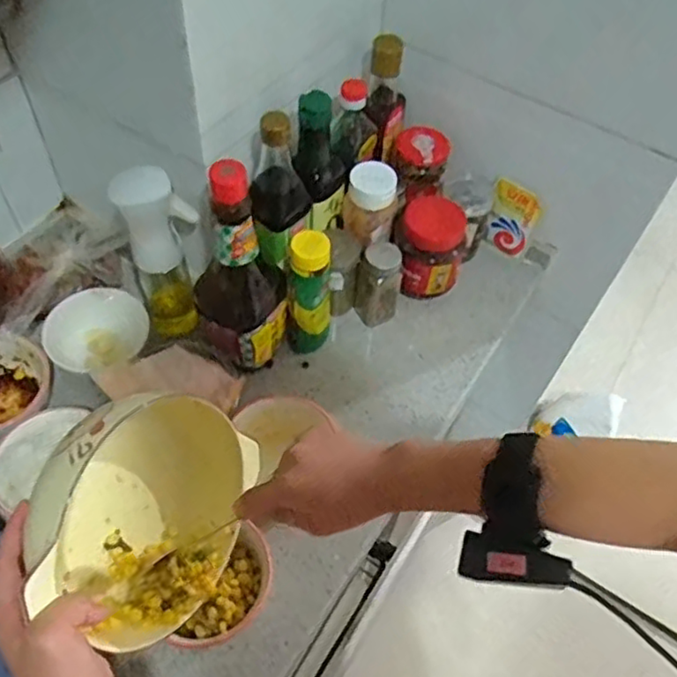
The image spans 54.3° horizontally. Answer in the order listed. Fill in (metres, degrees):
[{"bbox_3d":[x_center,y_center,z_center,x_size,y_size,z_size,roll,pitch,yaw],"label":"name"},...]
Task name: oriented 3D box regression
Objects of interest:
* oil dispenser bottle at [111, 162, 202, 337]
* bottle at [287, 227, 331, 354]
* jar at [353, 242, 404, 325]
[{"bbox_3d":[-0.183,-0.083,0.703,0.073,0.215,0.055,-10,56,-11],"label":"oil dispenser bottle"},{"bbox_3d":[-0.031,-0.048,0.724,0.047,0.163,0.048,2,55,-2],"label":"bottle"},{"bbox_3d":[0.046,-0.063,0.775,0.049,0.116,0.050,2,55,-3],"label":"jar"}]

